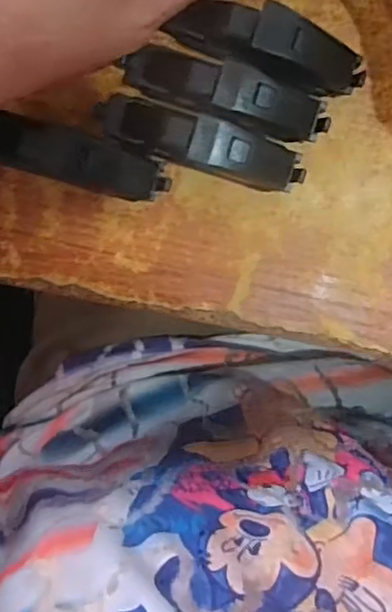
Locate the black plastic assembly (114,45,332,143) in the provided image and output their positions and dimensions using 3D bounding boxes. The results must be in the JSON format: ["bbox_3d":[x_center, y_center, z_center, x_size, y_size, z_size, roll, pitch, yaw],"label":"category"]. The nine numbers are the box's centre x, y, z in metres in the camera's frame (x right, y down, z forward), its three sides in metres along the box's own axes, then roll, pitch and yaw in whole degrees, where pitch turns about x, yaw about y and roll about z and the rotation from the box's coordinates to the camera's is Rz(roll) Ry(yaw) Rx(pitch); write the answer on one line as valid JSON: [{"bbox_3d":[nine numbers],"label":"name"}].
[{"bbox_3d":[0.013,-0.081,0.247,0.078,0.022,0.022,13,98,-5],"label":"black plastic assembly"}]

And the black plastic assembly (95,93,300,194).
[{"bbox_3d":[0.002,-0.062,0.250,0.080,0.023,0.018,16,98,-5],"label":"black plastic assembly"}]

